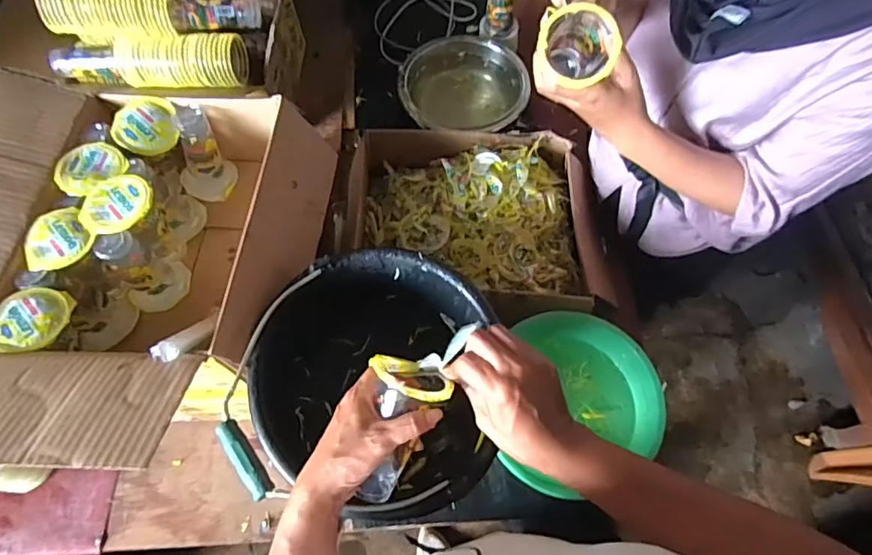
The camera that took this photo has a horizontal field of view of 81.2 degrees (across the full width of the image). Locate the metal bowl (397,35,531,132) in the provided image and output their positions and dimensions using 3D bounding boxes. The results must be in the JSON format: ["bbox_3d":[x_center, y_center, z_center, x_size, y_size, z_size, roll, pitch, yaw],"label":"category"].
[{"bbox_3d":[0.045,-0.343,0.920,0.220,0.079,0.193,-4,66,-3],"label":"metal bowl"}]

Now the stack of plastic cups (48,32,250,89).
[{"bbox_3d":[-0.434,-0.324,0.766,0.274,0.080,0.076,-1,66,-1],"label":"stack of plastic cups"}]

